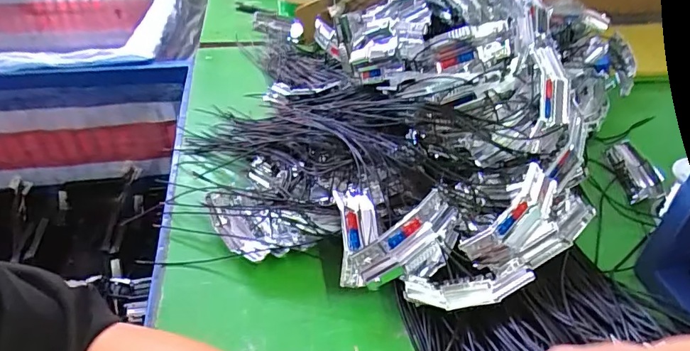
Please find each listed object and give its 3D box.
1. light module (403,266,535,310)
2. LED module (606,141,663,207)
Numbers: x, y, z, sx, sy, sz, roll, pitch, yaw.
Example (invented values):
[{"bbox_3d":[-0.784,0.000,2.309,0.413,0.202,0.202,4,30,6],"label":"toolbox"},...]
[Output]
[{"bbox_3d":[0.098,0.089,0.384,0.099,0.013,0.026,-8,39,3],"label":"light module"},{"bbox_3d":[0.341,-0.002,0.561,0.047,0.018,0.100,5,38,4],"label":"LED module"}]

